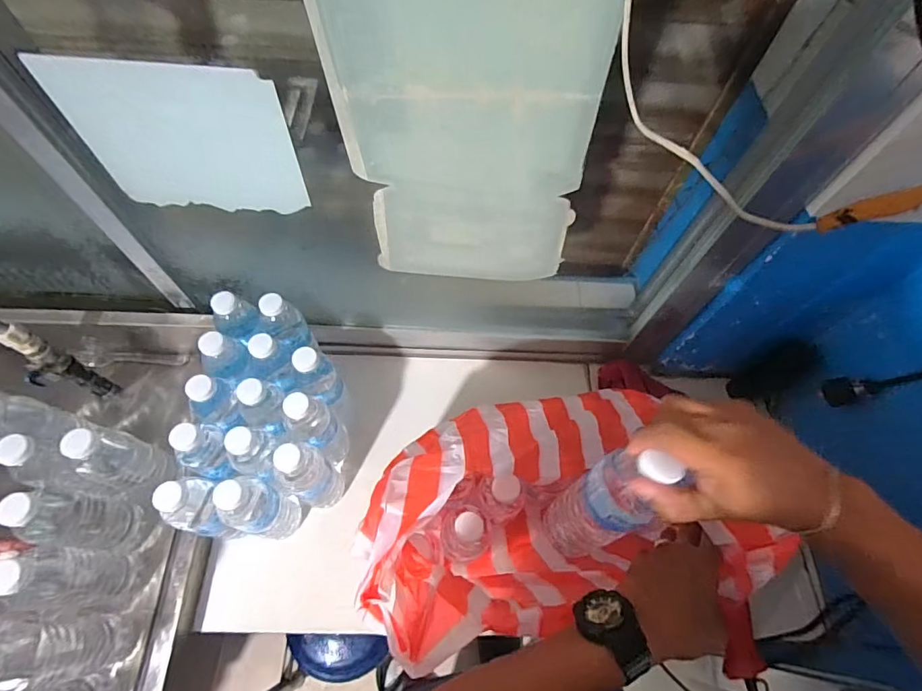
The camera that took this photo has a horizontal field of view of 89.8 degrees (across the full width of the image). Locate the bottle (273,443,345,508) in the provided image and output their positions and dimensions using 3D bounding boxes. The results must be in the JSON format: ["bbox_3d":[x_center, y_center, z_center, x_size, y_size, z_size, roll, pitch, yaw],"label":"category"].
[{"bbox_3d":[-0.200,0.180,0.616,0.064,0.198,0.070,1,63,-3],"label":"bottle"}]

